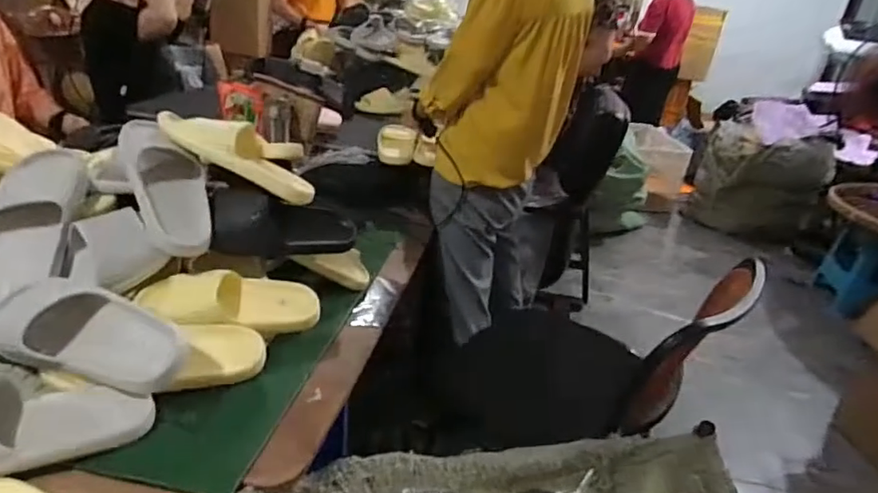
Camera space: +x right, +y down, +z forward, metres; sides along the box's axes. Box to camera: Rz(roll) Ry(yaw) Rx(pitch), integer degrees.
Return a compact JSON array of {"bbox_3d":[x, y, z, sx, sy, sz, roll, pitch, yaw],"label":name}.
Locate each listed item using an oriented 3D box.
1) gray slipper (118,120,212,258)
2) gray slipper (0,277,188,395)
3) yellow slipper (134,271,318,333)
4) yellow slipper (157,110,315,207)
[{"bbox_3d":[-0.413,-0.092,0.855,0.114,0.078,0.252,-11,68,-28],"label":"gray slipper"},{"bbox_3d":[-0.441,0.108,0.709,0.281,0.078,0.111,13,69,15],"label":"gray slipper"},{"bbox_3d":[-0.297,0.075,0.815,0.245,0.067,0.110,9,22,-28],"label":"yellow slipper"},{"bbox_3d":[-0.309,-0.154,0.881,0.261,0.069,0.086,30,25,-8],"label":"yellow slipper"}]

